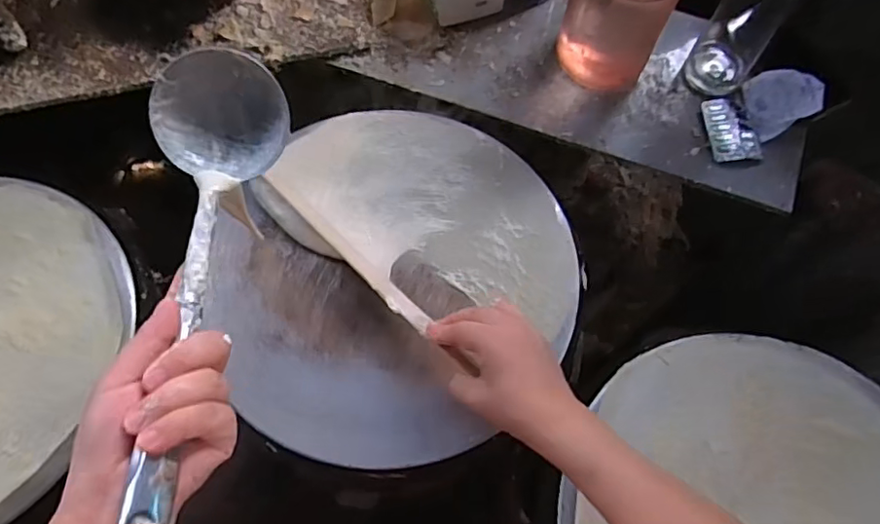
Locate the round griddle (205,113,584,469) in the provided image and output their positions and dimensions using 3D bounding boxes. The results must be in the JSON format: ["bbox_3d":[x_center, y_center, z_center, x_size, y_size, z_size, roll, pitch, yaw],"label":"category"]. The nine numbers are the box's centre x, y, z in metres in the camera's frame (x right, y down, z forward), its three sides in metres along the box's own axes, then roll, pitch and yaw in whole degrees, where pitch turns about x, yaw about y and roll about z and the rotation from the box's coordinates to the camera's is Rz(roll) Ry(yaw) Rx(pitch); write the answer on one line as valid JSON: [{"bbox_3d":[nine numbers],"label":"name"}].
[{"bbox_3d":[-0.044,-0.001,0.552,0.325,0.023,0.351,1,65,-2],"label":"round griddle"}]

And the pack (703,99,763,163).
[{"bbox_3d":[0.325,-0.148,0.643,0.050,0.012,0.078,-3,65,-4],"label":"pack"}]

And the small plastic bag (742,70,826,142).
[{"bbox_3d":[0.376,-0.179,0.630,0.012,0.070,0.076,17,58,-42],"label":"small plastic bag"}]

